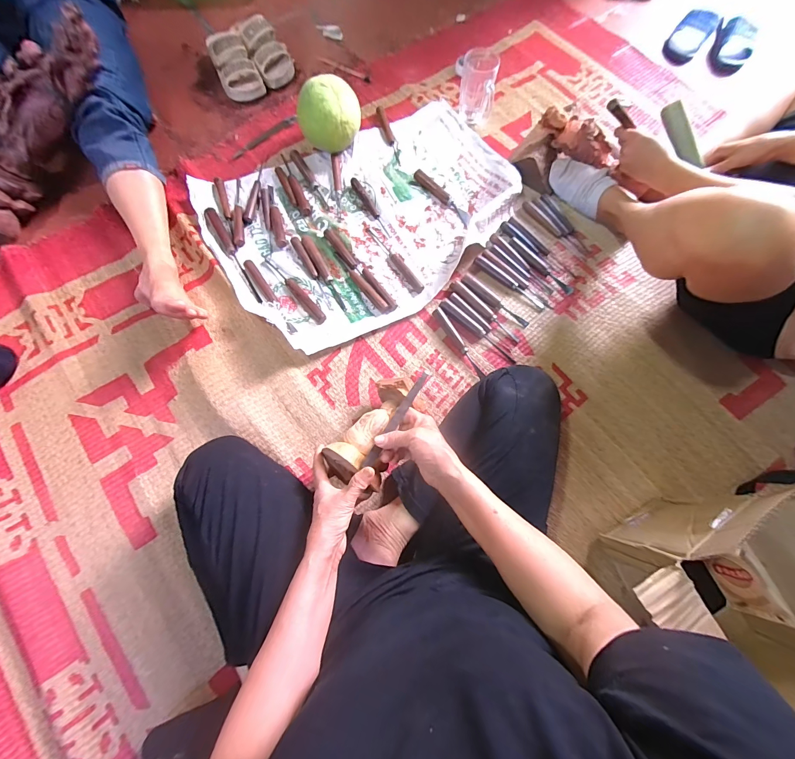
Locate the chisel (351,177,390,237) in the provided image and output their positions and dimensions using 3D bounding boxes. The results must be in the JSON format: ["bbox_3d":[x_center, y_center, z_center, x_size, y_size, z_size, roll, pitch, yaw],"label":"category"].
[{"bbox_3d":[-0.060,-0.389,0.755,0.019,0.014,0.170,-30,77,-8],"label":"chisel"}]

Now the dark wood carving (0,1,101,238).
[{"bbox_3d":[-0.699,-0.488,0.651,0.438,0.120,0.114,-43,78,14],"label":"dark wood carving"}]

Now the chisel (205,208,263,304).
[{"bbox_3d":[-0.345,-0.262,0.706,0.024,0.019,0.255,-30,77,-8],"label":"chisel"}]

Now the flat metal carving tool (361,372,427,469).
[{"bbox_3d":[-0.001,0.055,0.477,0.014,0.008,0.155,31,77,8],"label":"flat metal carving tool"}]

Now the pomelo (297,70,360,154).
[{"bbox_3d":[-0.148,-0.574,0.740,0.132,0.124,0.108,-9,75,-3],"label":"pomelo"}]

